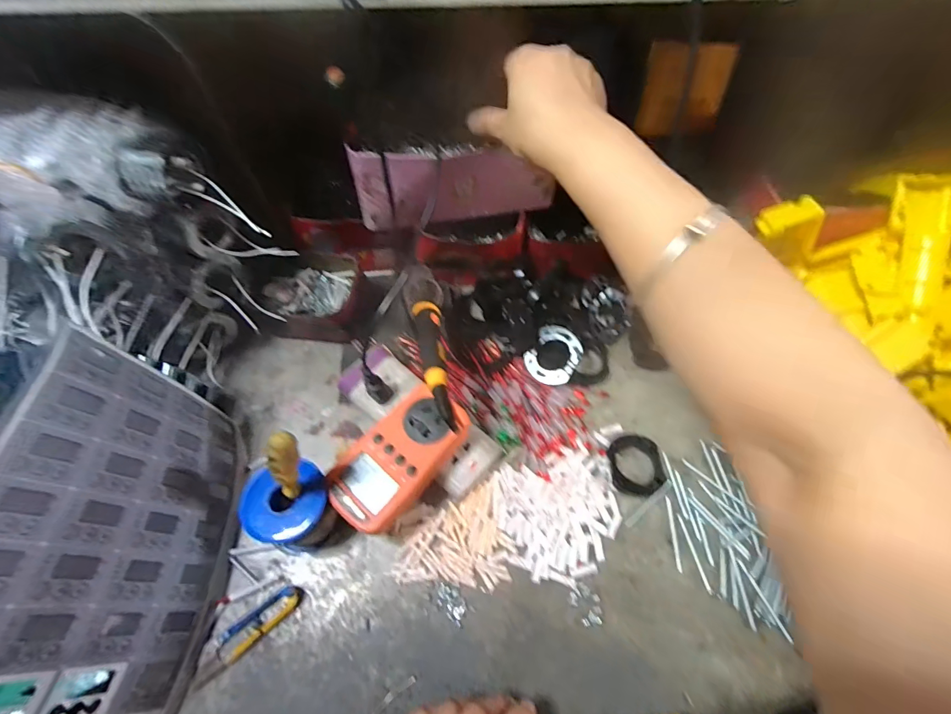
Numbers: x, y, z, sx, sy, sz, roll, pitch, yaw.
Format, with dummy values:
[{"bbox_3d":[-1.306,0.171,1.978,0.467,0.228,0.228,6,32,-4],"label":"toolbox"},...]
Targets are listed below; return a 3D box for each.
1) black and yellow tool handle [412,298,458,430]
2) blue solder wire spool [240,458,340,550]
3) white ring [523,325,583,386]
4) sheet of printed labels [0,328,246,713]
[{"bbox_3d":[-0.032,0.000,0.338,0.023,0.015,0.138,-11,44,-6],"label":"black and yellow tool handle"},{"bbox_3d":[-0.149,0.127,0.352,0.064,0.069,0.057,-9,61,-5],"label":"blue solder wire spool"},{"bbox_3d":[0.082,-0.002,0.438,0.052,0.004,0.061,29,88,20],"label":"white ring"},{"bbox_3d":[-0.253,0.132,0.286,0.031,0.180,0.255,-6,60,20],"label":"sheet of printed labels"}]

